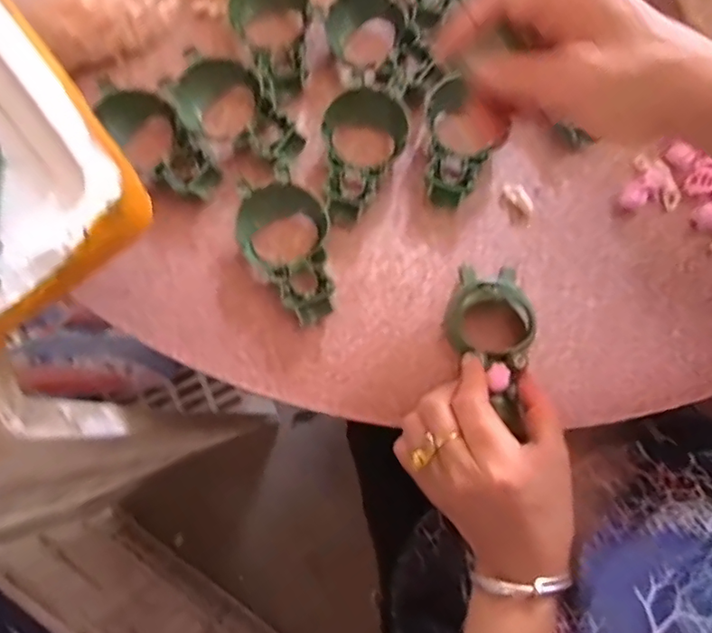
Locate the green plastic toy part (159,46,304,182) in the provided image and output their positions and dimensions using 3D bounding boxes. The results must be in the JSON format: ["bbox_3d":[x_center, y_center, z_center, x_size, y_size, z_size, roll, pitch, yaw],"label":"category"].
[{"bbox_3d":[-0.079,-0.135,0.367,0.108,0.020,0.055,43,82,8],"label":"green plastic toy part"}]

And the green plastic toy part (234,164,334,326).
[{"bbox_3d":[-0.043,-0.046,0.360,0.057,0.026,0.100,-26,80,-5],"label":"green plastic toy part"}]

